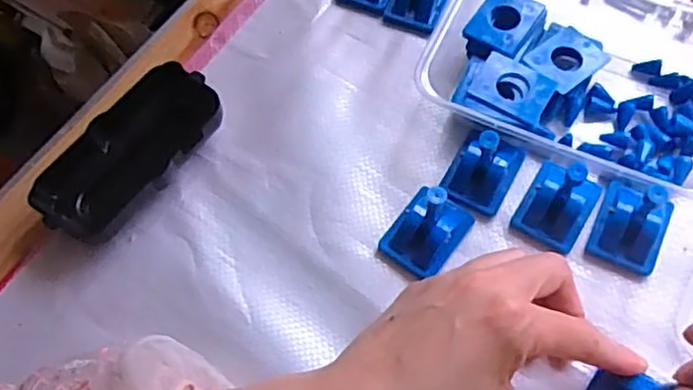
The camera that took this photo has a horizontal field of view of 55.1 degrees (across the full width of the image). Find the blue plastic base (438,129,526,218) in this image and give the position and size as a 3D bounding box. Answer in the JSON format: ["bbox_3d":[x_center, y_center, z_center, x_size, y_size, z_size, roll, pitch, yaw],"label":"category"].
[{"bbox_3d":[0.074,-0.014,0.358,0.033,0.019,0.048,25,68,15],"label":"blue plastic base"}]

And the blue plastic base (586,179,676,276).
[{"bbox_3d":[0.148,0.013,0.339,0.036,0.021,0.045,19,67,13],"label":"blue plastic base"}]

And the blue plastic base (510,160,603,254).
[{"bbox_3d":[0.111,0.001,0.343,0.033,0.022,0.044,29,69,16],"label":"blue plastic base"}]

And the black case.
[{"bbox_3d":[-0.120,-0.022,0.369,0.054,0.027,0.108,36,71,19],"label":"black case"}]

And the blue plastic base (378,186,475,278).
[{"bbox_3d":[0.041,0.017,0.342,0.032,0.023,0.042,36,71,19],"label":"blue plastic base"}]

